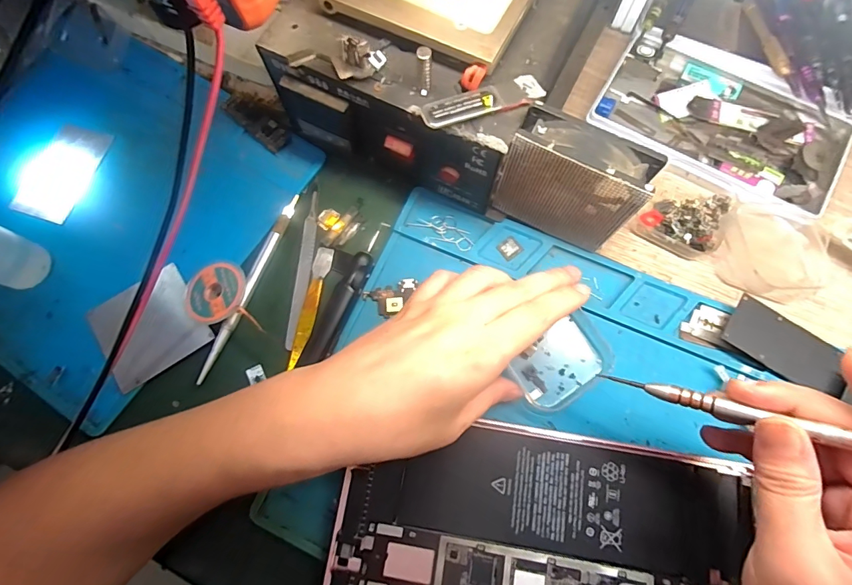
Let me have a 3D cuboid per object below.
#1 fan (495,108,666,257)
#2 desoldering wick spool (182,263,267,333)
[{"bbox_3d":[0.090,-0.066,0.272,0.079,0.086,0.031,28,77,10],"label":"fan"},{"bbox_3d":[-0.141,0.004,0.294,0.042,0.016,0.049,-18,74,-3],"label":"desoldering wick spool"}]

